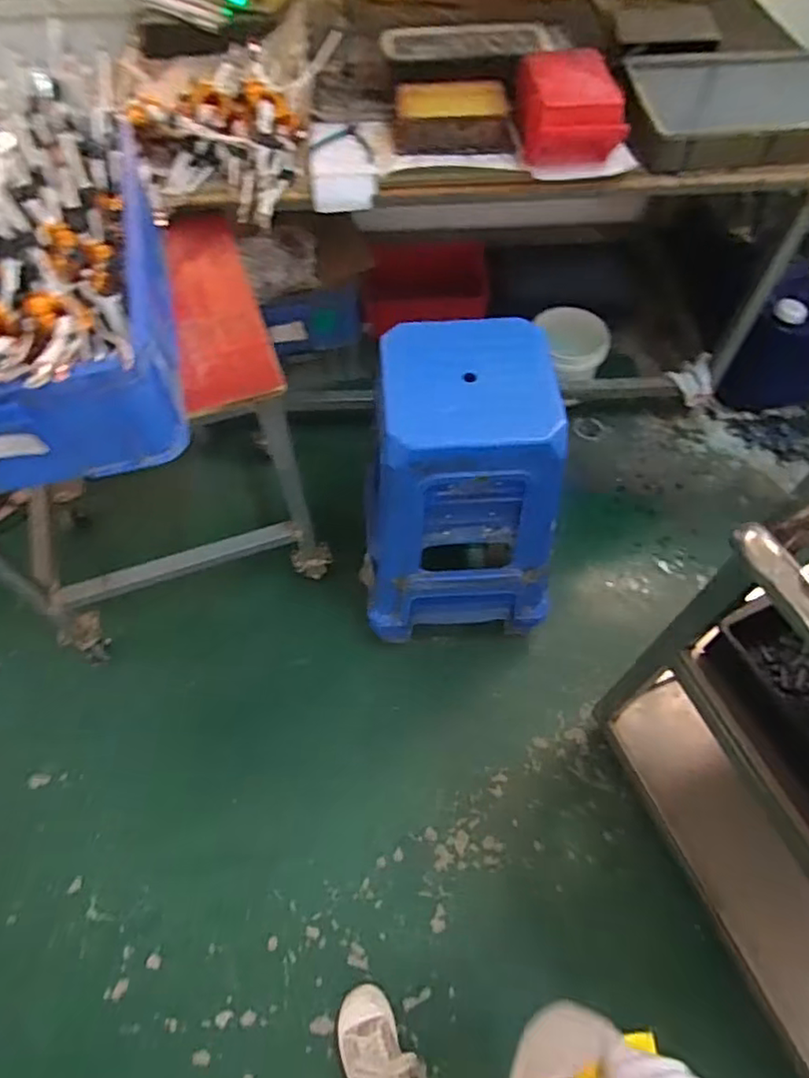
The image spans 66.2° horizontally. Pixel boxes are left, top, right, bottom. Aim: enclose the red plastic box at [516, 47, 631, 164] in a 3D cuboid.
[{"bbox_3d":[0.304,-0.802,1.148,0.178,0.092,0.199,-1,57,0],"label":"red plastic box"}]

